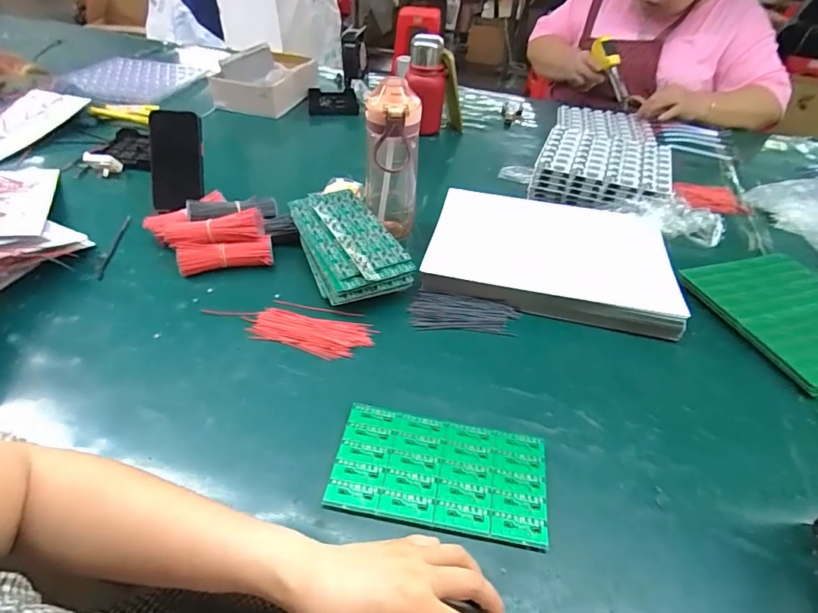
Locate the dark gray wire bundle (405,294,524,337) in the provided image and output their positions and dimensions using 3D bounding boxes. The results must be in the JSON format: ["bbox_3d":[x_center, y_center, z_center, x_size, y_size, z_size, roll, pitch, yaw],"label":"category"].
[{"bbox_3d":[0.070,0.008,0.589,0.135,0.011,0.062,3,42,0],"label":"dark gray wire bundle"}]

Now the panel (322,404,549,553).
[{"bbox_3d":[0.028,0.151,0.427,0.190,0.007,0.105,8,43,6],"label":"panel"}]

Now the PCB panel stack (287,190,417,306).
[{"bbox_3d":[-0.085,-0.084,0.640,0.112,0.051,0.201,-16,46,-20],"label":"PCB panel stack"}]

